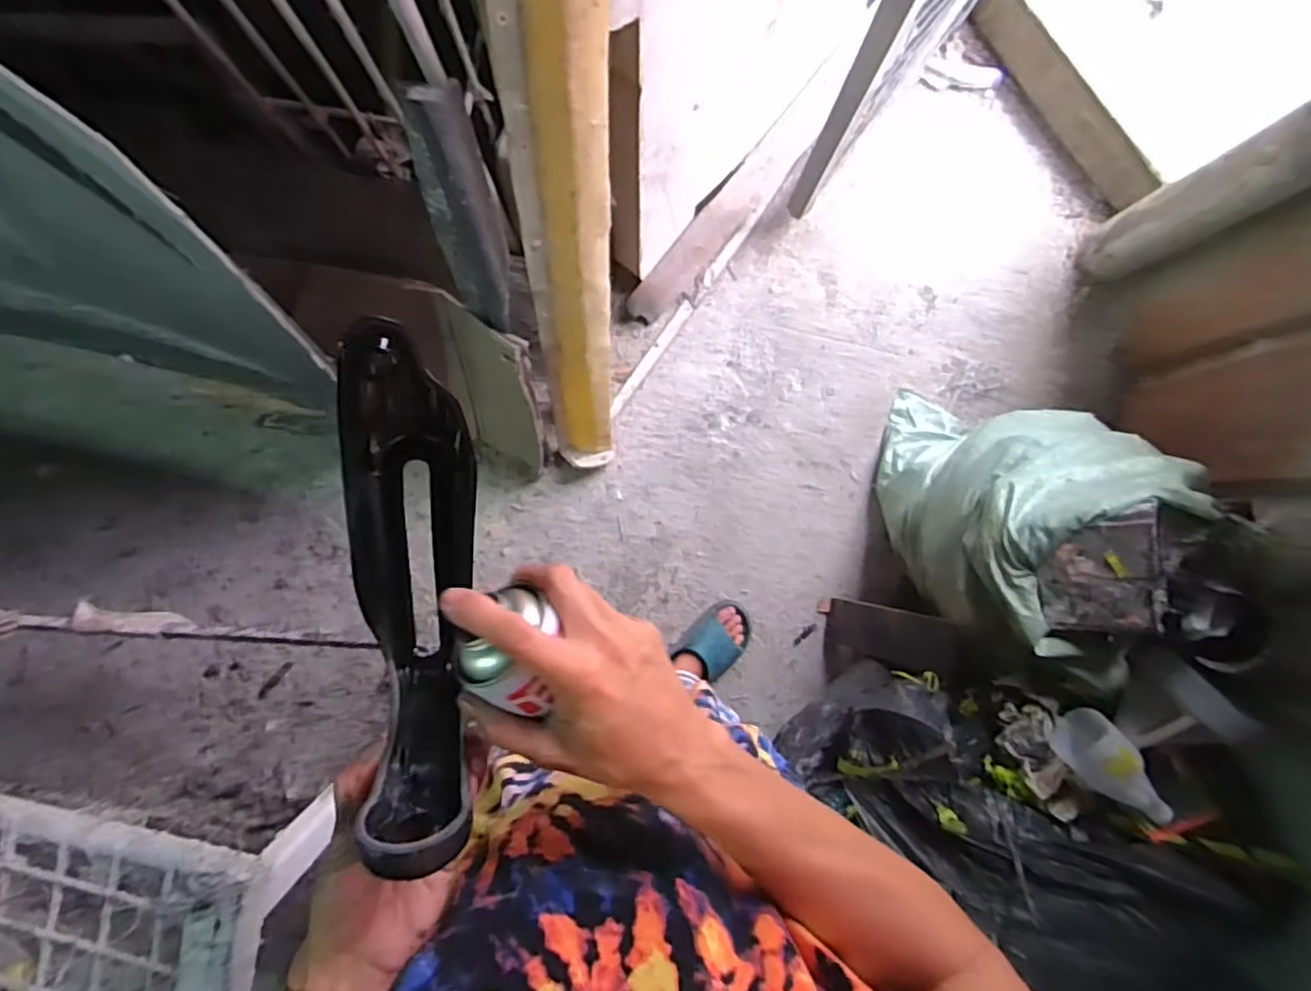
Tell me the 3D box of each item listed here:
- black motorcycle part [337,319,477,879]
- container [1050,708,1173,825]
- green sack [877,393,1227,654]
[{"bbox_3d":[-0.148,0.045,0.383,0.080,0.156,0.264,-8,90,1],"label":"black motorcycle part"},{"bbox_3d":[0.657,0.399,0.941,0.076,0.070,0.191,-42,90,0],"label":"container"},{"bbox_3d":[0.597,0.025,1.163,0.288,0.596,0.409,19,91,1],"label":"green sack"}]

